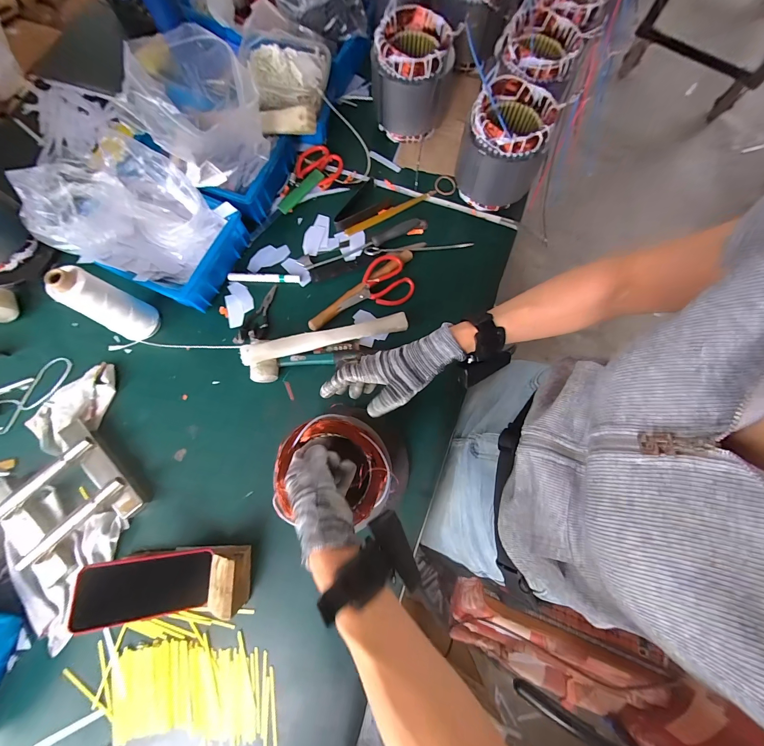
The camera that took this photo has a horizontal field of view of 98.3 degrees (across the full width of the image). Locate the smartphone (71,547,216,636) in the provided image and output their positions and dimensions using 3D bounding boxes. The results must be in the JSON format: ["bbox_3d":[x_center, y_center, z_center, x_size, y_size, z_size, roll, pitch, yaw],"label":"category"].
[{"bbox_3d":[-0.336,0.307,0.474,0.158,0.014,0.081,13,70,-33],"label":"smartphone"}]

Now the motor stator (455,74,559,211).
[{"bbox_3d":[0.222,-0.421,0.628,0.137,0.161,0.138,11,77,2],"label":"motor stator"}]

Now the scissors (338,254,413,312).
[{"bbox_3d":[-0.016,-0.163,0.640,0.148,0.025,0.092,-27,78,-6],"label":"scissors"}]

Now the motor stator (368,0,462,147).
[{"bbox_3d":[0.062,-0.592,0.664,0.149,0.157,0.145,12,77,2],"label":"motor stator"}]

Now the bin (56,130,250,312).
[{"bbox_3d":[-0.423,-0.260,0.601,0.265,0.150,0.201,25,78,5],"label":"bin"}]

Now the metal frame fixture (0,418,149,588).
[{"bbox_3d":[-0.530,0.207,0.551,0.183,0.043,0.198,-44,81,-10],"label":"metal frame fixture"}]

